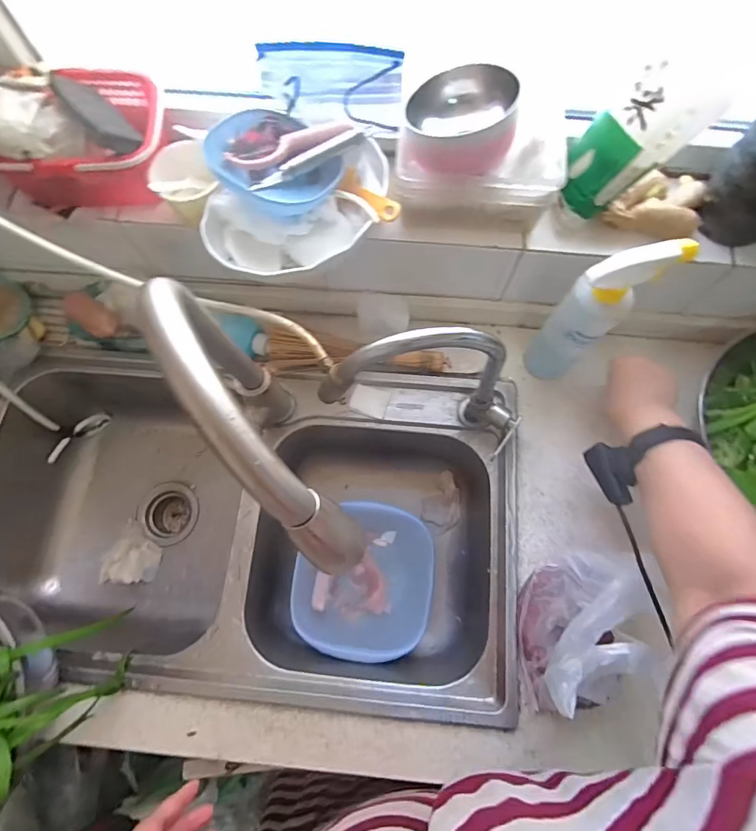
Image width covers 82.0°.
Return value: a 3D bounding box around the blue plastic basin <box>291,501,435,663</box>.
[{"bbox_3d":[-0.020,0.246,0.666,0.198,0.073,0.210,3,72,1],"label":"blue plastic basin"}]

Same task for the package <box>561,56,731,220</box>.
[{"bbox_3d":[0.262,-0.288,0.456,0.080,0.149,0.032,44,53,-7],"label":"package"}]

